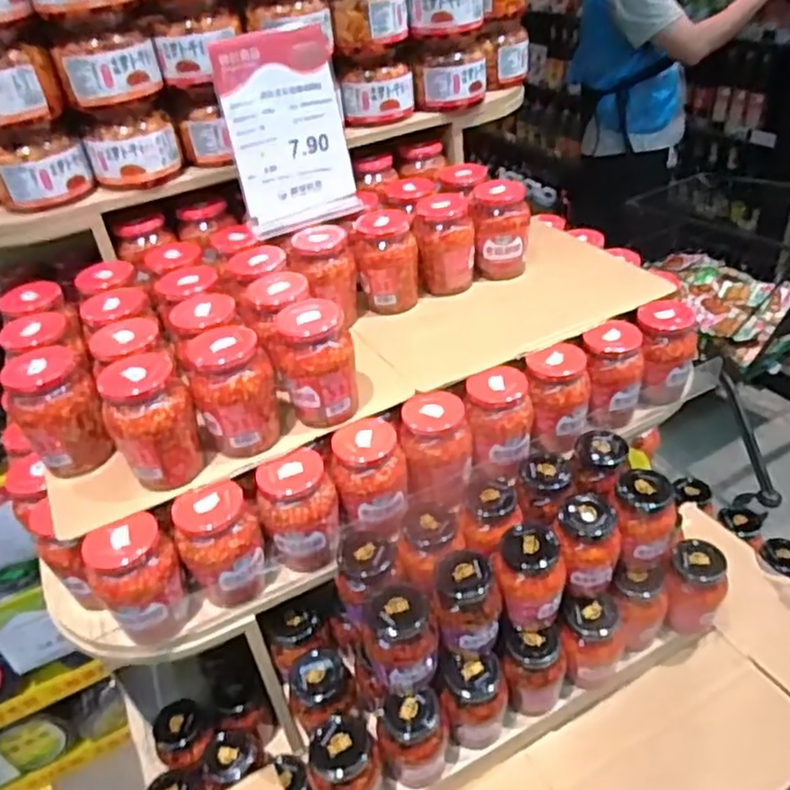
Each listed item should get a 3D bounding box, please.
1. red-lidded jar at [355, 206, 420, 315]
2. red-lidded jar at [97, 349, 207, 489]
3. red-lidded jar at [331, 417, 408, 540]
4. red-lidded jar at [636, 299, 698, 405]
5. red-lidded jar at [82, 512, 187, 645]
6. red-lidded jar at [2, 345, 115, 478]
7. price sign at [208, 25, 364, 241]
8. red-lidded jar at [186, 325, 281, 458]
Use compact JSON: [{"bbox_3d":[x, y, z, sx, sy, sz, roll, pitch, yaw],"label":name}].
[{"bbox_3d":[-0.007,-0.175,0.888,0.073,0.114,0.079,-5,37,4],"label":"red-lidded jar"},{"bbox_3d":[-0.234,0.026,0.656,0.073,0.121,0.069,-5,37,4],"label":"red-lidded jar"},{"bbox_3d":[-0.026,0.091,0.735,0.075,0.116,0.067,-4,37,5],"label":"red-lidded jar"},{"bbox_3d":[0.342,-0.052,0.865,0.076,0.112,0.078,9,40,21],"label":"red-lidded jar"},{"bbox_3d":[-0.245,0.183,0.663,0.075,0.129,0.066,-31,43,-28],"label":"red-lidded jar"},{"bbox_3d":[-0.338,0.018,0.688,0.073,0.116,0.082,-28,41,-24],"label":"red-lidded jar"},{"bbox_3d":[-0.128,-0.315,0.829,0.146,0.217,0.035,-20,39,-15],"label":"price sign"},{"bbox_3d":[-0.157,-0.001,0.682,0.075,0.117,0.066,-17,38,-12],"label":"red-lidded jar"}]

